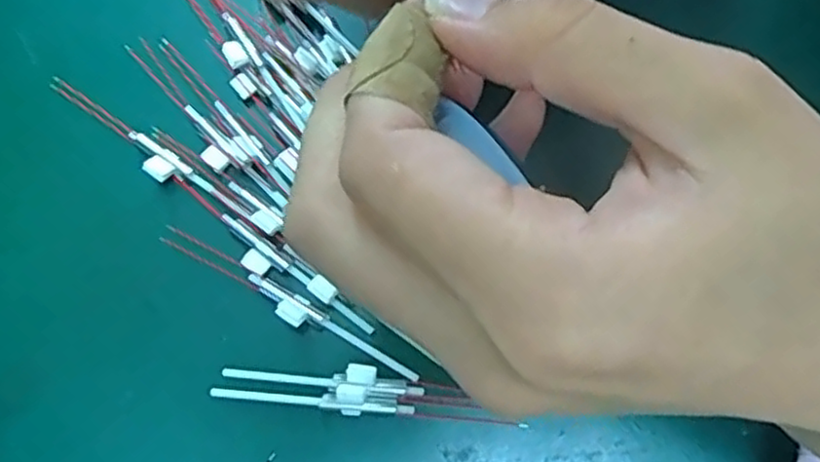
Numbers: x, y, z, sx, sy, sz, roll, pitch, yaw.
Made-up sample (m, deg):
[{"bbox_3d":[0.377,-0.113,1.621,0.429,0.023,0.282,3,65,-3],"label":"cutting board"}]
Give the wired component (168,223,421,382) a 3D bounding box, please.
[{"bbox_3d":[-0.039,0.021,0.214,0.091,0.004,0.008,32,77,9],"label":"wired component"}]

